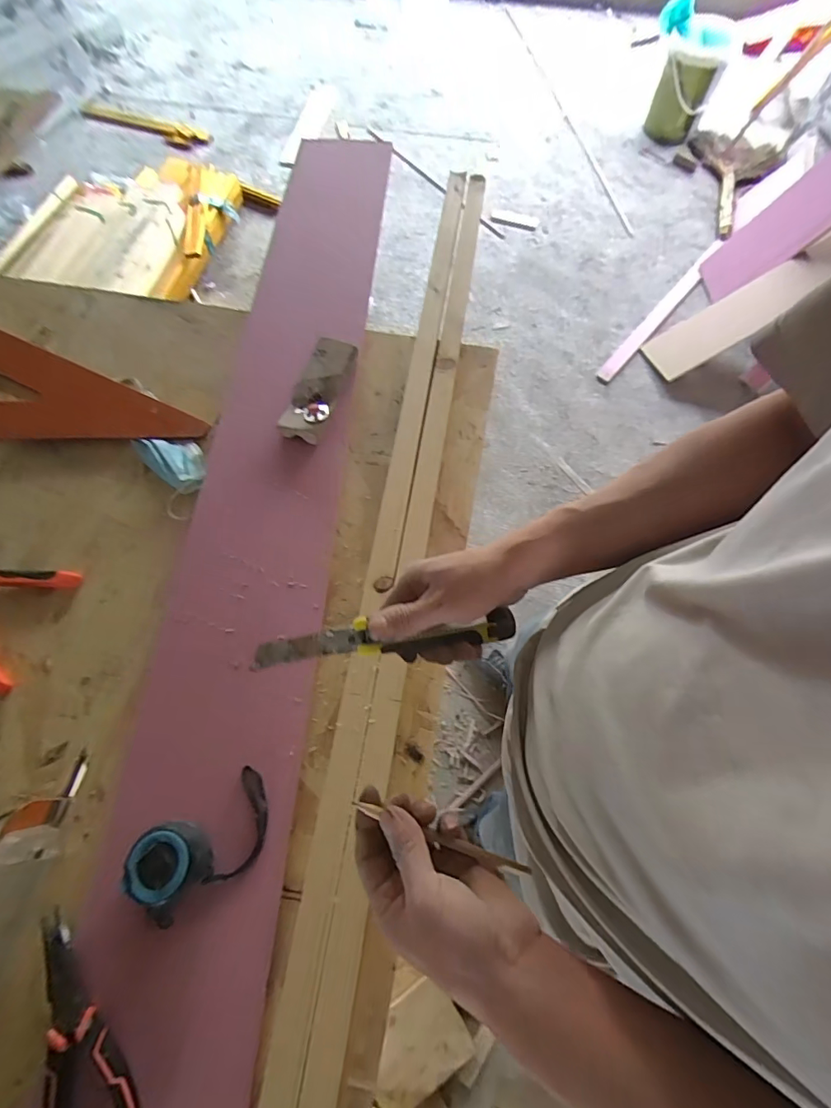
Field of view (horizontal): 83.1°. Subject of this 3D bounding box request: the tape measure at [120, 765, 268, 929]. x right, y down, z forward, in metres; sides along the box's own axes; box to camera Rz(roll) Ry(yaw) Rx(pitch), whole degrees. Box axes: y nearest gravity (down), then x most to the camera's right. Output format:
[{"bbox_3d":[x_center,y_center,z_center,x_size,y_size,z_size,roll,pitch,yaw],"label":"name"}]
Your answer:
[{"bbox_3d":[-0.183,0.253,0.409,0.116,0.044,0.069,-34,72,-14],"label":"tape measure"}]

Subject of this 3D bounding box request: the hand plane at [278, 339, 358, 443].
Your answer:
[{"bbox_3d":[-0.122,-0.210,0.607,0.063,0.039,0.152,19,69,7],"label":"hand plane"}]

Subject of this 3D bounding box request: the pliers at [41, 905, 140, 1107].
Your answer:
[{"bbox_3d":[-0.262,0.381,0.365,0.062,0.018,0.184,-28,71,-12],"label":"pliers"}]

